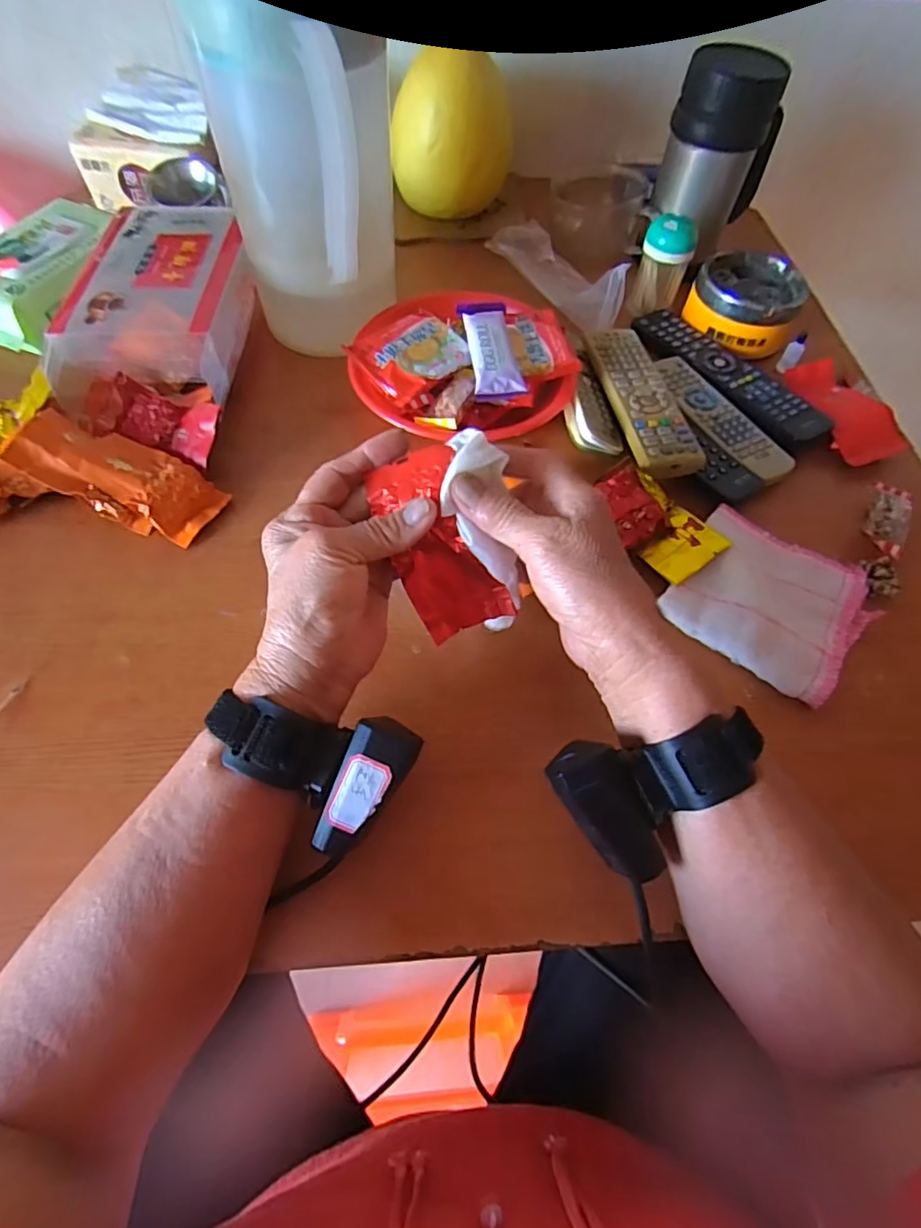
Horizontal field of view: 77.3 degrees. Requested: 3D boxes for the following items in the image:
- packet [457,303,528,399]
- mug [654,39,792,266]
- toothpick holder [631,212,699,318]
[{"bbox_3d":[0.025,-0.220,0.470,0.039,0.016,0.102,-6,60,-7],"label":"packet"},{"bbox_3d":[0.255,-0.459,0.576,0.090,0.156,0.109,28,62,13],"label":"mug"},{"bbox_3d":[0.200,-0.345,0.561,0.046,0.069,0.046,4,60,-1],"label":"toothpick holder"}]

